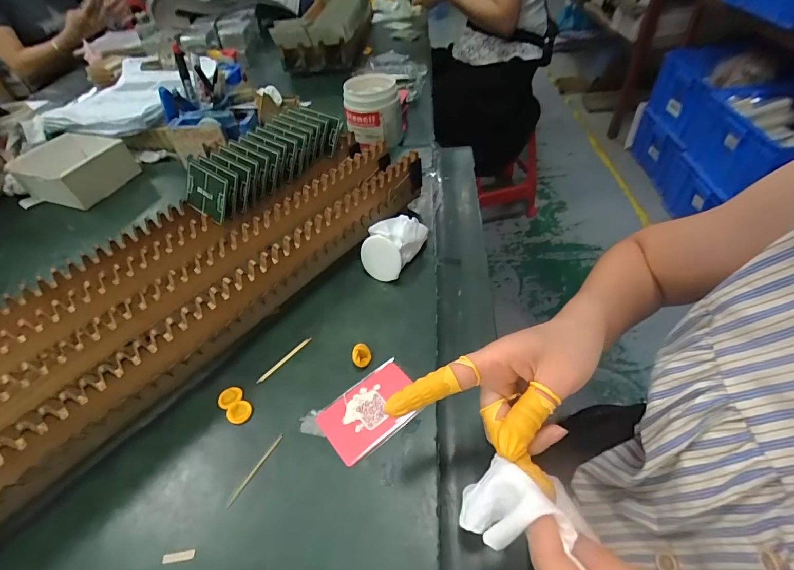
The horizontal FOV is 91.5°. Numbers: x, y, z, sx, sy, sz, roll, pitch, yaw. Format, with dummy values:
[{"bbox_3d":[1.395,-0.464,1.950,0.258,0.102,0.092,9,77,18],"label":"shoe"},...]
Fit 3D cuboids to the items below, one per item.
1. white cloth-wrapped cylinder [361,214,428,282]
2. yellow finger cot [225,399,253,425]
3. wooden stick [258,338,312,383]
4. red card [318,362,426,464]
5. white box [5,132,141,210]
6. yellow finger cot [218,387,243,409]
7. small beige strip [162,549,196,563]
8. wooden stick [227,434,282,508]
[{"bbox_3d":[-0.006,-0.046,0.447,0.054,0.048,0.078,22,53,24],"label":"white cloth-wrapped cylinder"},{"bbox_3d":[-0.140,0.113,0.343,0.021,0.004,0.020,6,52,-8],"label":"yellow finger cot"},{"bbox_3d":[-0.110,0.073,0.379,0.005,0.005,0.063,33,58,31],"label":"wooden stick"},{"bbox_3d":[-0.021,0.109,0.337,0.085,0.006,0.058,-33,51,-21],"label":"red card"},{"bbox_3d":[-0.516,-0.187,0.627,0.121,0.061,0.124,17,51,21],"label":"white box"},{"bbox_3d":[-0.153,0.102,0.353,0.021,0.004,0.021,-3,47,3],"label":"yellow finger cot"},{"bbox_3d":[-0.155,0.191,0.274,0.023,0.004,0.006,-8,47,-1],"label":"small beige strip"},{"bbox_3d":[-0.113,0.147,0.310,0.004,0.004,0.061,20,53,23],"label":"wooden stick"}]

